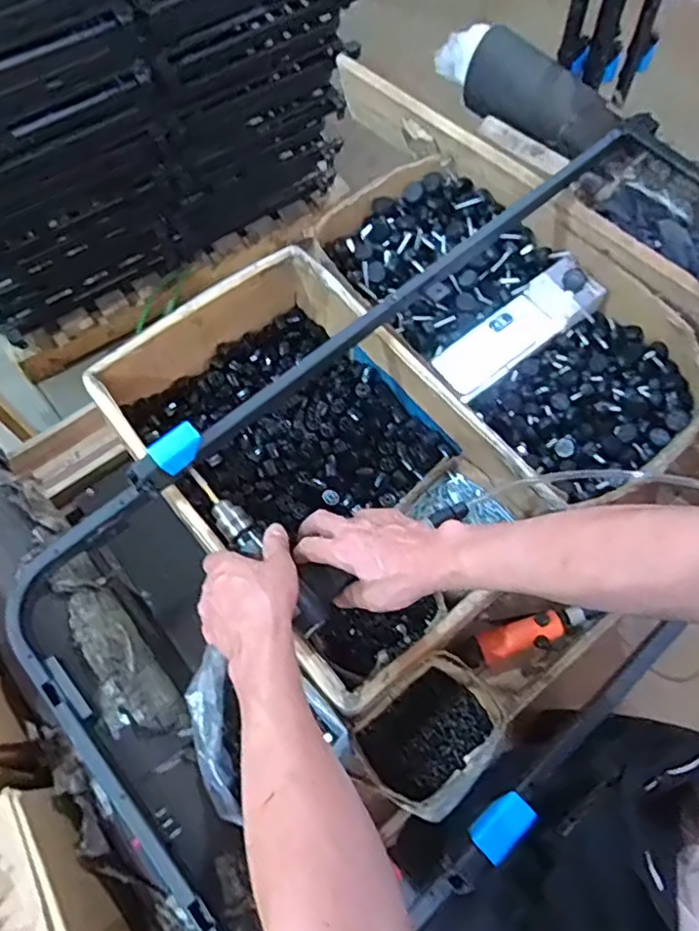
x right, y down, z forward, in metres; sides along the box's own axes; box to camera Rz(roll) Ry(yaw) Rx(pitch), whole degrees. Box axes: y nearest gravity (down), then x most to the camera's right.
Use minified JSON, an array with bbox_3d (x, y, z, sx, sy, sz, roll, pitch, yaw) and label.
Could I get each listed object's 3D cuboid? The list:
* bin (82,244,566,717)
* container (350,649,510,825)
[{"bbox_3d":[-0.046,-0.017,0.815,0.355,0.138,0.498,-38,73,-15],"label":"bin"},{"bbox_3d":[0.104,0.326,0.763,0.149,0.070,0.176,41,72,15],"label":"container"}]

